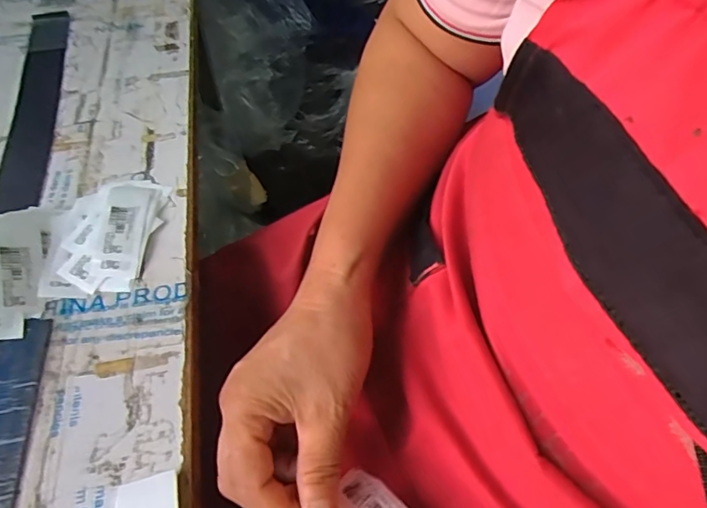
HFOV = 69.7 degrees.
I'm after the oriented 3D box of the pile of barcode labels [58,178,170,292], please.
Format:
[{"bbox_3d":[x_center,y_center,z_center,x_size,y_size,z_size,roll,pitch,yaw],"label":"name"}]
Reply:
[{"bbox_3d":[-0.181,-0.019,0.380,0.067,0.013,0.104,-4,53,-3],"label":"pile of barcode labels"}]

